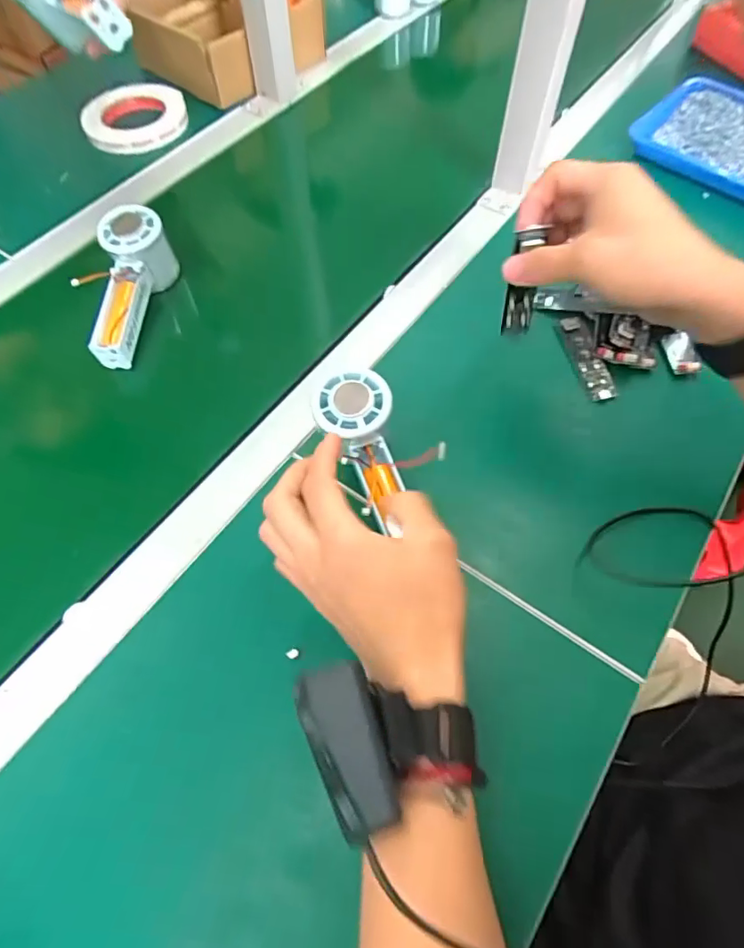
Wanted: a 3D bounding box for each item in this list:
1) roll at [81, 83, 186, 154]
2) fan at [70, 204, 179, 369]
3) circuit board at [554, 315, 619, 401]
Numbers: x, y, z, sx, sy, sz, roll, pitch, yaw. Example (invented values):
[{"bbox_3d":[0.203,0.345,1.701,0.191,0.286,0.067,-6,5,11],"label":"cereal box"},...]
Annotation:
[{"bbox_3d":[-0.294,-0.437,0.634,0.127,0.022,0.127,-1,62,1],"label":"roll"},{"bbox_3d":[-0.222,-0.175,0.470,0.058,0.057,0.132,2,63,3],"label":"fan"},{"bbox_3d":[0.188,-0.106,0.453,0.029,0.013,0.087,-7,62,-3],"label":"circuit board"}]

